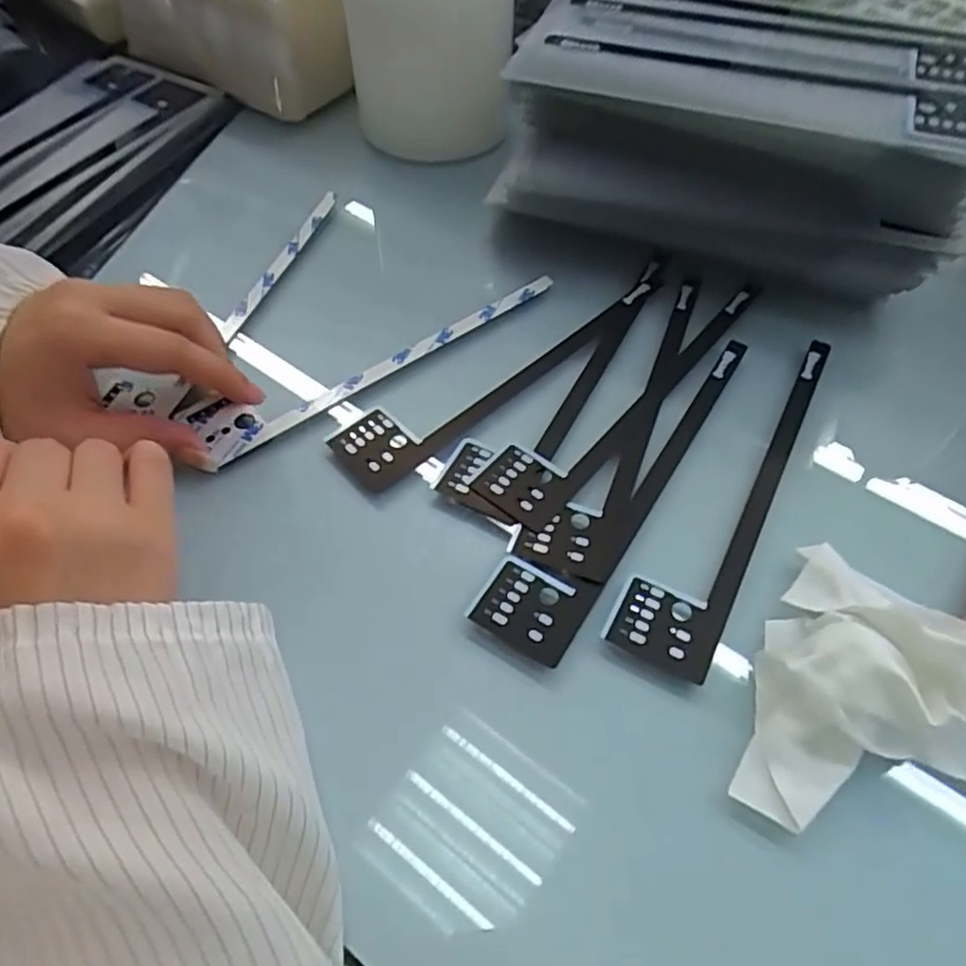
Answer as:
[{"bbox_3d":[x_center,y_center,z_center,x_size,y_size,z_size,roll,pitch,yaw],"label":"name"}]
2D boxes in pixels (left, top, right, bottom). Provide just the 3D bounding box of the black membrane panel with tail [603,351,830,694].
[{"bbox_3d":[0.123,-0.002,0.344,0.044,0.004,0.215,26,59,16],"label":"black membrane panel with tail"}]

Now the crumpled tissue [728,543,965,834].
[{"bbox_3d":[0.164,0.082,0.261,0.110,0.041,0.117,25,58,15],"label":"crumpled tissue"}]

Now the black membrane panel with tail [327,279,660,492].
[{"bbox_3d":[0.016,-0.063,0.385,0.210,0.007,0.041,-35,66,-21],"label":"black membrane panel with tail"}]

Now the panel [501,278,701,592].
[{"bbox_3d":[0.071,-0.042,0.368,0.044,0.004,0.207,19,57,12],"label":"panel"}]

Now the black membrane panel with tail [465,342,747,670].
[{"bbox_3d":[0.072,-0.004,0.344,0.044,0.006,0.211,30,60,18],"label":"black membrane panel with tail"}]

